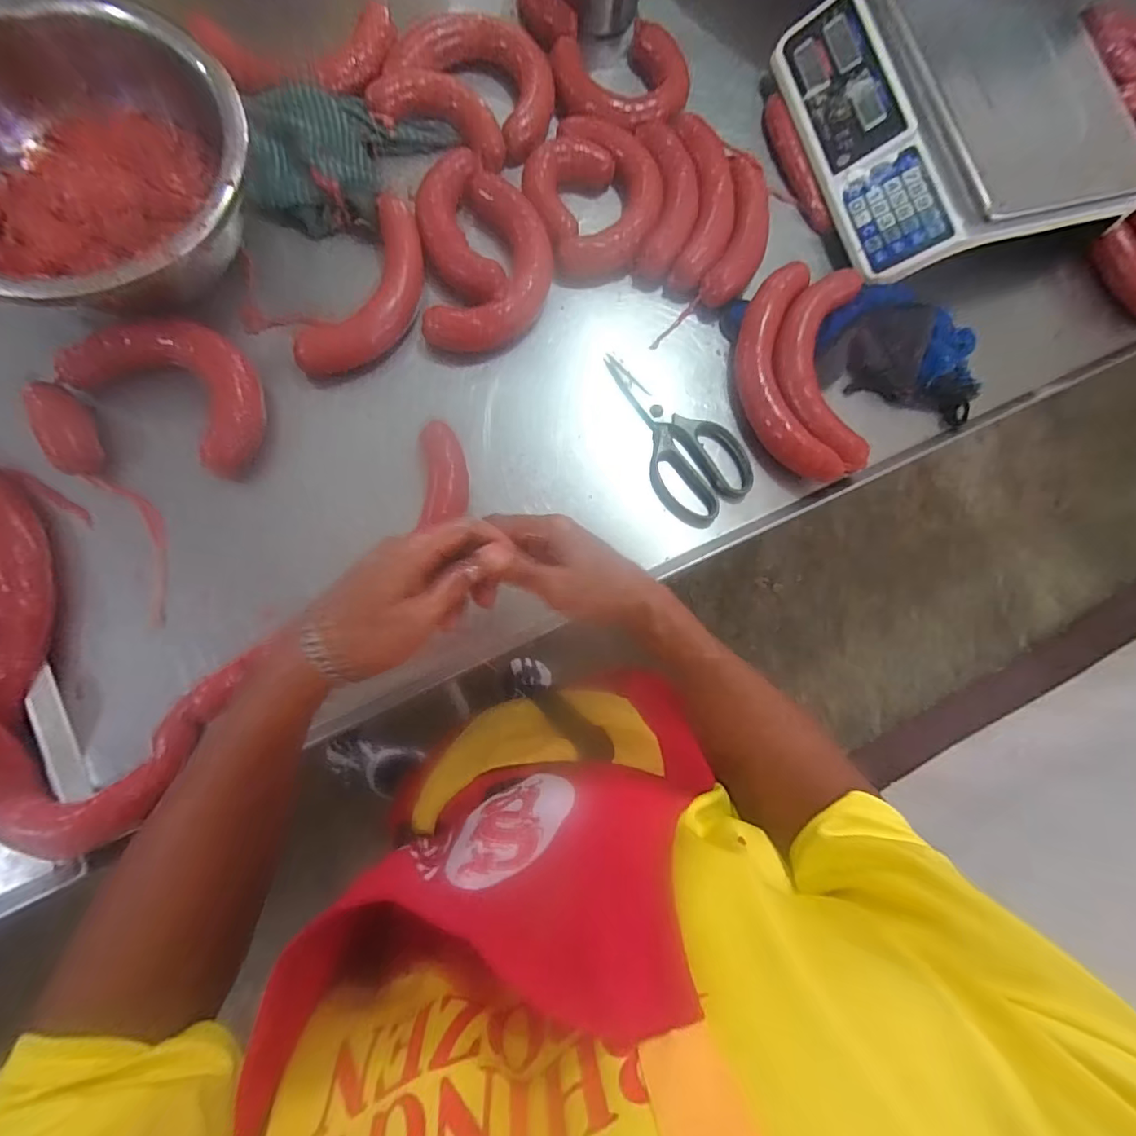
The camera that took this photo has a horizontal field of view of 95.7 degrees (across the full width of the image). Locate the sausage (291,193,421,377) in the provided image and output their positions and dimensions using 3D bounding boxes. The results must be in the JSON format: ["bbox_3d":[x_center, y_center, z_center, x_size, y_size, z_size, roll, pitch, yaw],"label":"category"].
[{"bbox_3d":[-0.196,-0.270,0.520,0.071,0.036,0.192,27,81,-3],"label":"sausage"}]

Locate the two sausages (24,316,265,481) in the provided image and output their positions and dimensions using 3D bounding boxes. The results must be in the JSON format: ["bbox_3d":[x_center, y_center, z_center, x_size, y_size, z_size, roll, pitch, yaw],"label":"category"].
[{"bbox_3d":[-0.383,-0.160,0.479,0.182,0.032,0.146,1,83,-7],"label":"two sausages"}]

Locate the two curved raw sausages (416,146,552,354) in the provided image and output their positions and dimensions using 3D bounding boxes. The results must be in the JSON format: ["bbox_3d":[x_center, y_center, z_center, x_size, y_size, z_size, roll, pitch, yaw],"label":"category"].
[{"bbox_3d":[-0.087,-0.336,0.539,0.129,0.037,0.221,-4,84,-7],"label":"two curved raw sausages"}]

